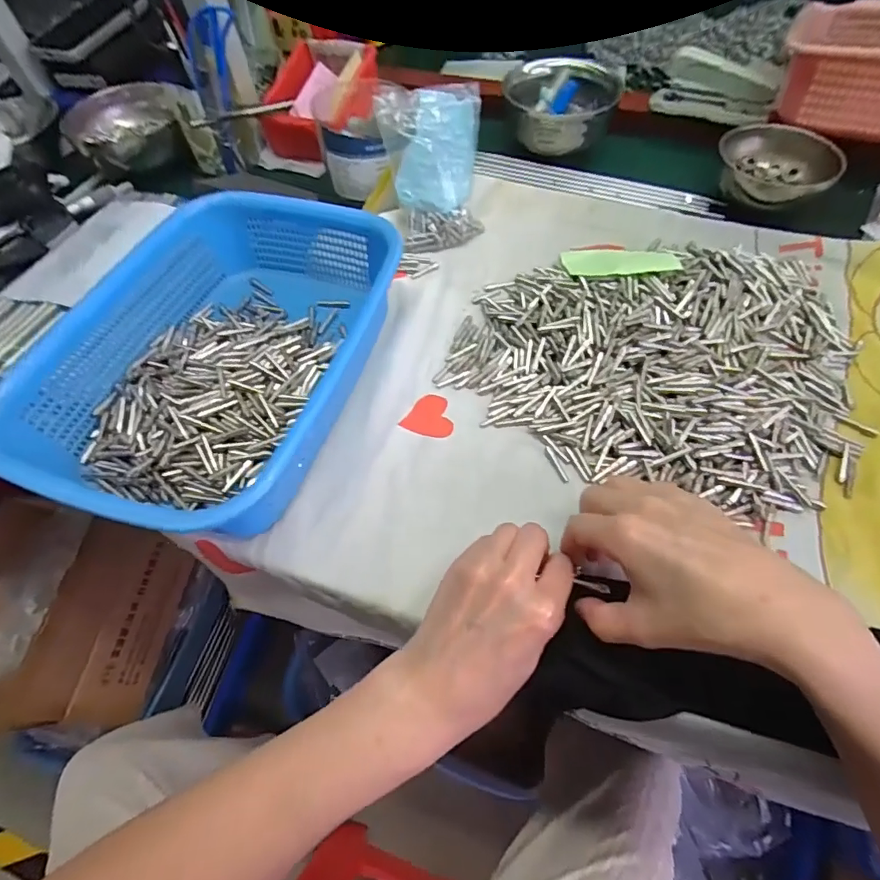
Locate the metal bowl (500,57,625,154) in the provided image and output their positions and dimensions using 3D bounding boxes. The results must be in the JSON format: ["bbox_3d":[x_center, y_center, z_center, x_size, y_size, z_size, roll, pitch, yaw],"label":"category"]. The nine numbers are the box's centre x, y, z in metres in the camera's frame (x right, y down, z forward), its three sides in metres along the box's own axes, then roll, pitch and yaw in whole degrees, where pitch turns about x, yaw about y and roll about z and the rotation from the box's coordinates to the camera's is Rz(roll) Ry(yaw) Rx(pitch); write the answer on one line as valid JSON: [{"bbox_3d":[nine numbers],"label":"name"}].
[{"bbox_3d":[0.135,-0.384,0.554,0.123,0.061,0.118,2,58,4],"label":"metal bowl"}]

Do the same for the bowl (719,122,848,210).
[{"bbox_3d":[0.333,-0.270,0.479,0.099,0.062,0.093,-1,58,2],"label":"bowl"}]

